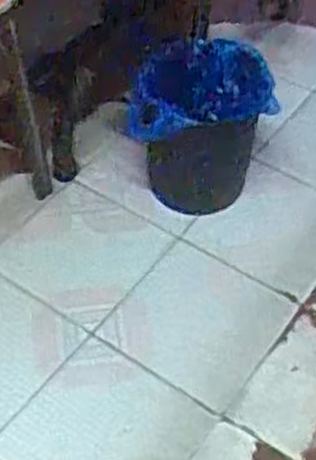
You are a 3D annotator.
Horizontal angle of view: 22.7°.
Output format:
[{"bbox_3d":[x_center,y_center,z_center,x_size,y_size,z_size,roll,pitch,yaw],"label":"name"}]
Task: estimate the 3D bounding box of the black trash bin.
[{"bbox_3d":[0.094,-0.229,1.704,0.291,0.292,0.259,-10,52,-8],"label":"black trash bin"}]

